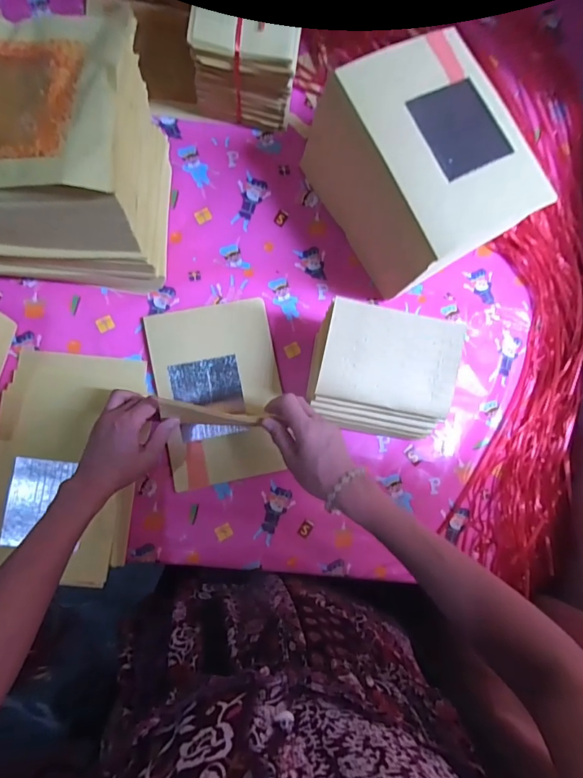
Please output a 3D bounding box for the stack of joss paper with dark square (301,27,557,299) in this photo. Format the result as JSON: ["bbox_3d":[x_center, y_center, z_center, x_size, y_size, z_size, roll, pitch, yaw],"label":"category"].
[{"bbox_3d":[0.156,-0.263,0.553,0.167,0.170,0.224,-31,90,-8],"label":"stack of joss paper with dark square"}]

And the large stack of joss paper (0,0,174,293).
[{"bbox_3d":[-0.259,-0.232,0.463,0.227,0.232,0.181,3,86,-6],"label":"large stack of joss paper"}]

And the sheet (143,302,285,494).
[{"bbox_3d":[-0.093,0.006,0.585,0.158,0.012,0.229,-11,87,-7],"label":"sheet"}]

